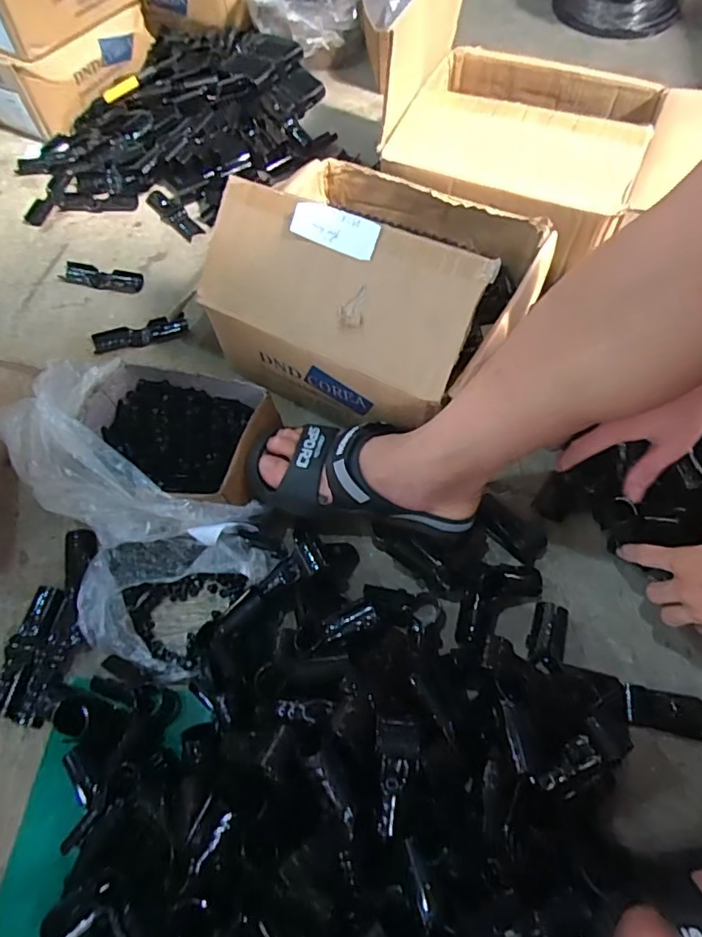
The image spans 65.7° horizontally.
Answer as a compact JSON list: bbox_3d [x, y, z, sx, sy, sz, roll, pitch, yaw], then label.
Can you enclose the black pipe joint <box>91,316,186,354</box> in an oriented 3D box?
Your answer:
[{"bbox_3d":[-0.294,-0.190,0.760,0.128,0.018,0.034,-14,64,-4],"label":"black pipe joint"}]

